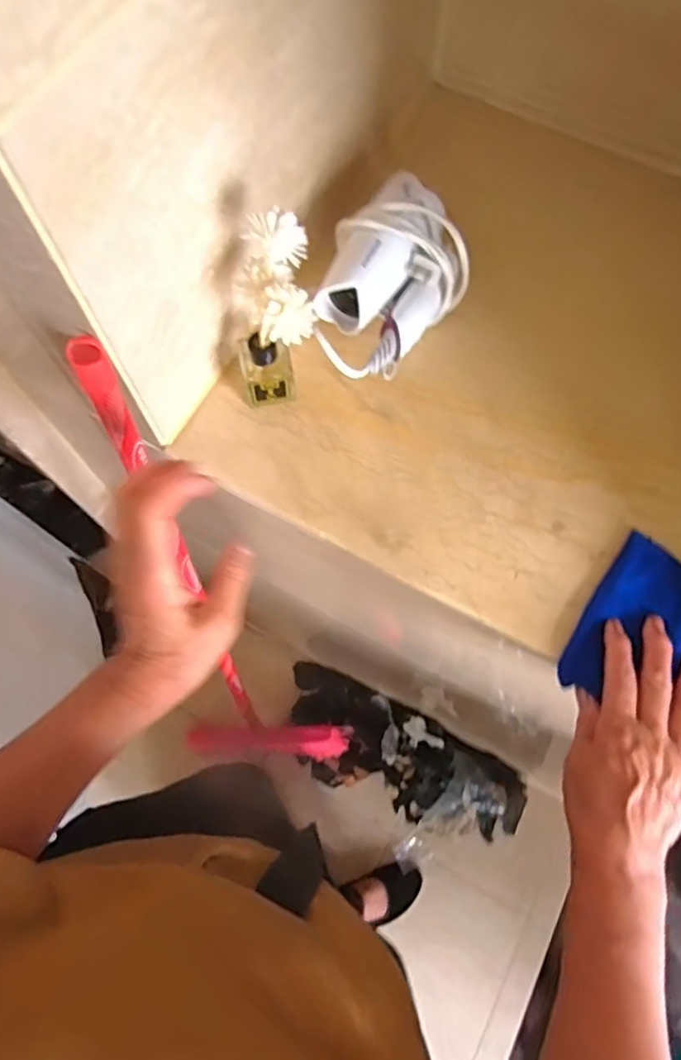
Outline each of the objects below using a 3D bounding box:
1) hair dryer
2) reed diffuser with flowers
[{"bbox_3d":[0.043,-0.198,0.508,0.107,0.087,0.167,19,71,5],"label":"hair dryer"},{"bbox_3d":[-0.054,-0.156,0.458,0.061,0.157,0.059,0,71,-1],"label":"reed diffuser with flowers"}]

